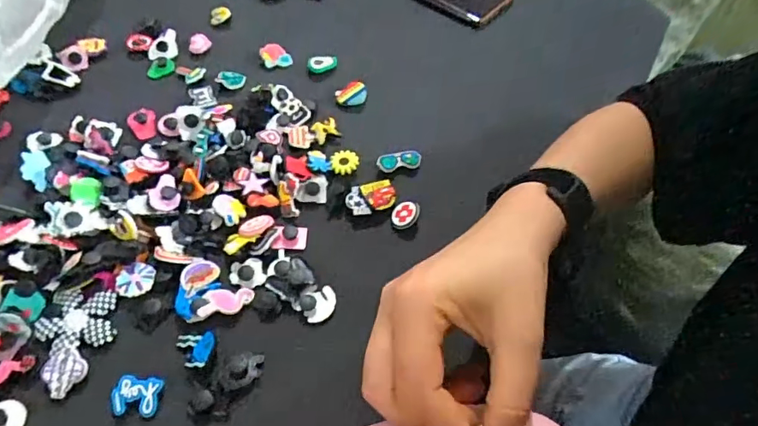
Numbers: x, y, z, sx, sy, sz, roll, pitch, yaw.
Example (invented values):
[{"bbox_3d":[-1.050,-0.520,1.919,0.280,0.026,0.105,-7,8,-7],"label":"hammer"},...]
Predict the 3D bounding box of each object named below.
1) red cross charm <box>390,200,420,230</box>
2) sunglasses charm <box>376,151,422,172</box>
[{"bbox_3d":[0.019,0.001,0.381,0.024,0.005,0.024,-5,61,10],"label":"red cross charm"},{"bbox_3d":[0.017,-0.043,0.411,0.036,0.005,0.015,-9,96,-5],"label":"sunglasses charm"}]

